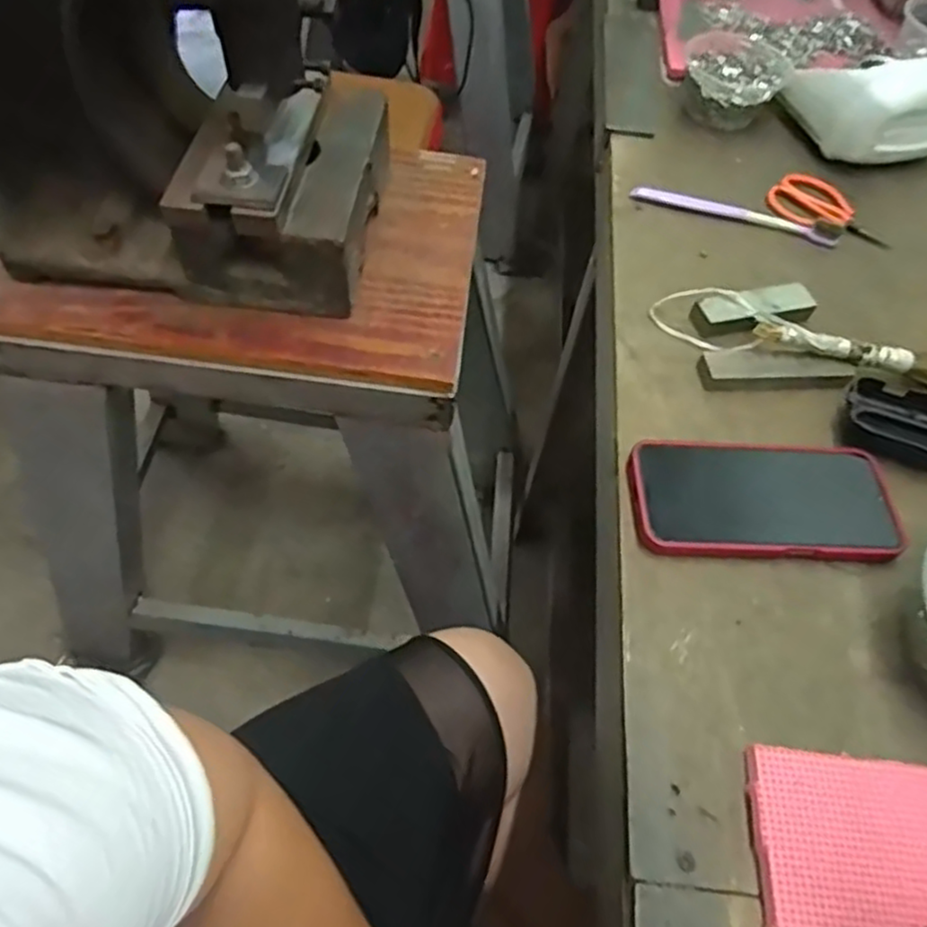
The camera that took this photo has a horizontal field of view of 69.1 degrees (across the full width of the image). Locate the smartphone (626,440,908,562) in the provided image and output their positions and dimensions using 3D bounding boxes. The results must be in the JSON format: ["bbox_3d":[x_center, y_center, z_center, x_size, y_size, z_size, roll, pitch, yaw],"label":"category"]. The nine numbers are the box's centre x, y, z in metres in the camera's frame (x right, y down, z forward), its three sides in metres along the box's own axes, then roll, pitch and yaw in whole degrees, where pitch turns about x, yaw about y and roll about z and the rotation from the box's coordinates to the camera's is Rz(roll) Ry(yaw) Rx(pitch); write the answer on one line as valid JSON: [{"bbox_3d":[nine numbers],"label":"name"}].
[{"bbox_3d":[0.192,0.022,0.436,0.166,0.015,0.081,1,56,-1],"label":"smartphone"}]

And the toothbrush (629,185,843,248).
[{"bbox_3d":[0.244,-0.225,0.606,0.184,0.015,0.020,14,57,8],"label":"toothbrush"}]

